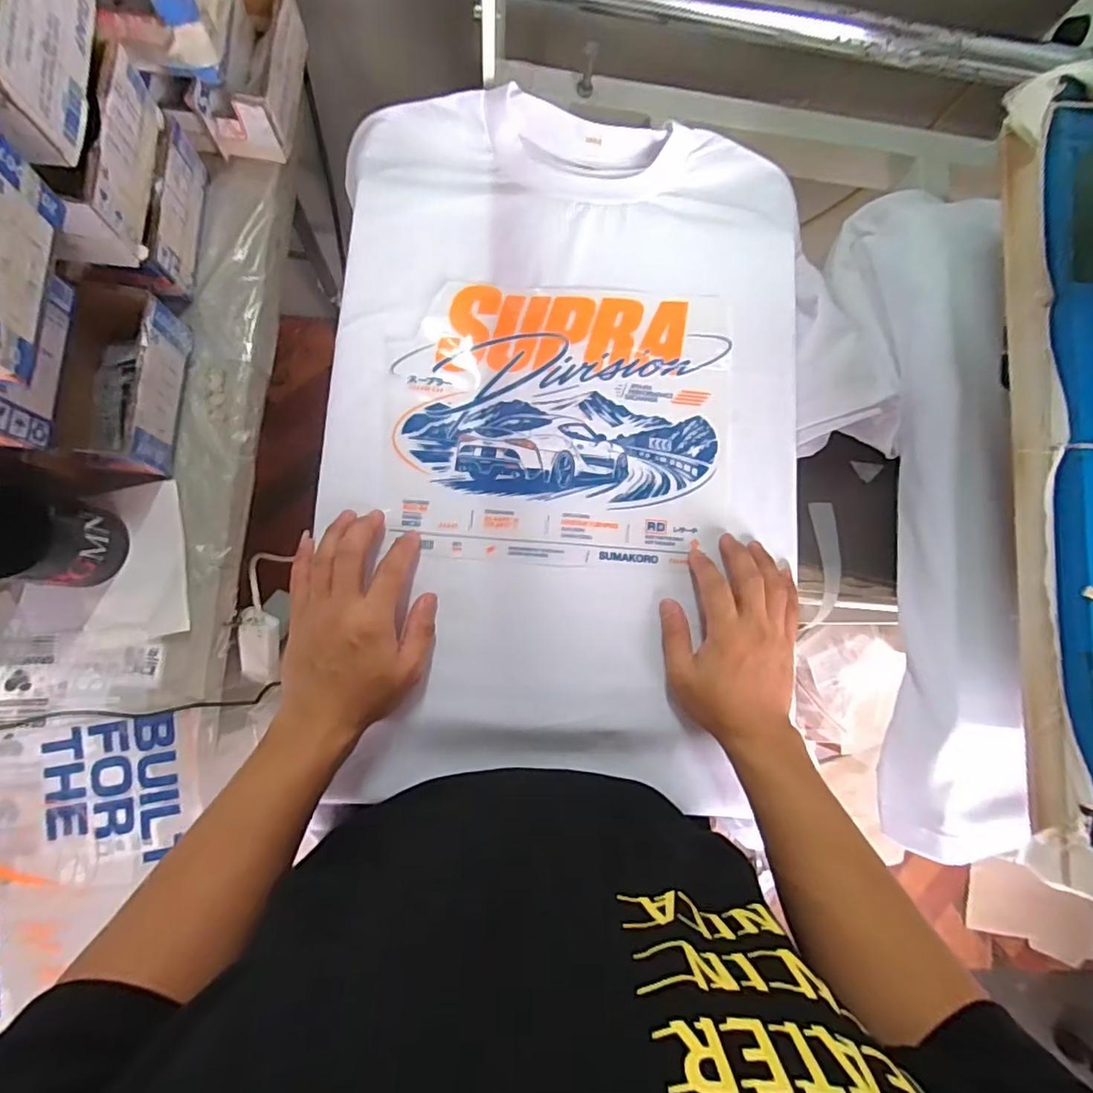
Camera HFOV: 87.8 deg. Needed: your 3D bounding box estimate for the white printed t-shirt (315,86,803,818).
[{"bbox_3d":[0.020,-0.100,0.489,0.402,0.017,0.588,5,82,-6],"label":"white printed t-shirt"}]

